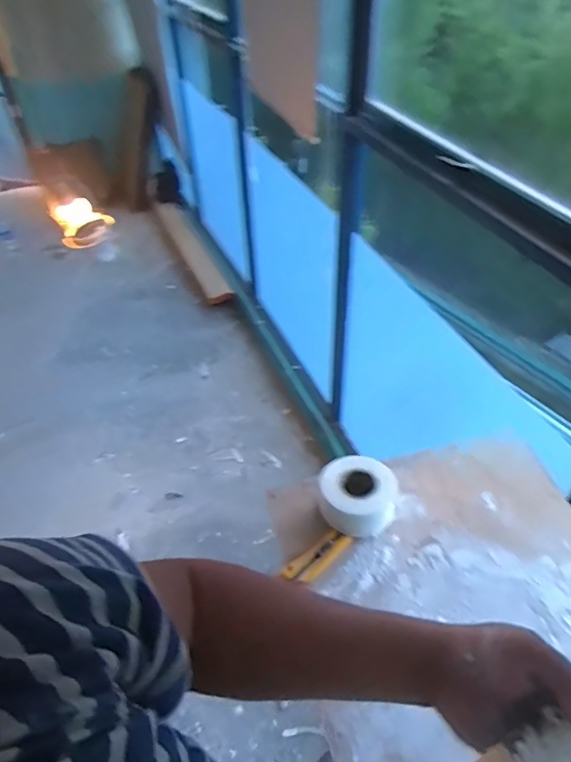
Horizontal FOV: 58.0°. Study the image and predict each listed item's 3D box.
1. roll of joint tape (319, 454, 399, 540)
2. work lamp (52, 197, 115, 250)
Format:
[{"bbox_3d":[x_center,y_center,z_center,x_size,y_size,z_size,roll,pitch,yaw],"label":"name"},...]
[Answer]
[{"bbox_3d":[0.109,0.168,0.766,0.112,0.062,0.115,-1,44,1],"label":"roll of joint tape"},{"bbox_3d":[-0.624,-0.493,1.599,0.159,0.138,0.138,-17,46,-15],"label":"work lamp"}]

